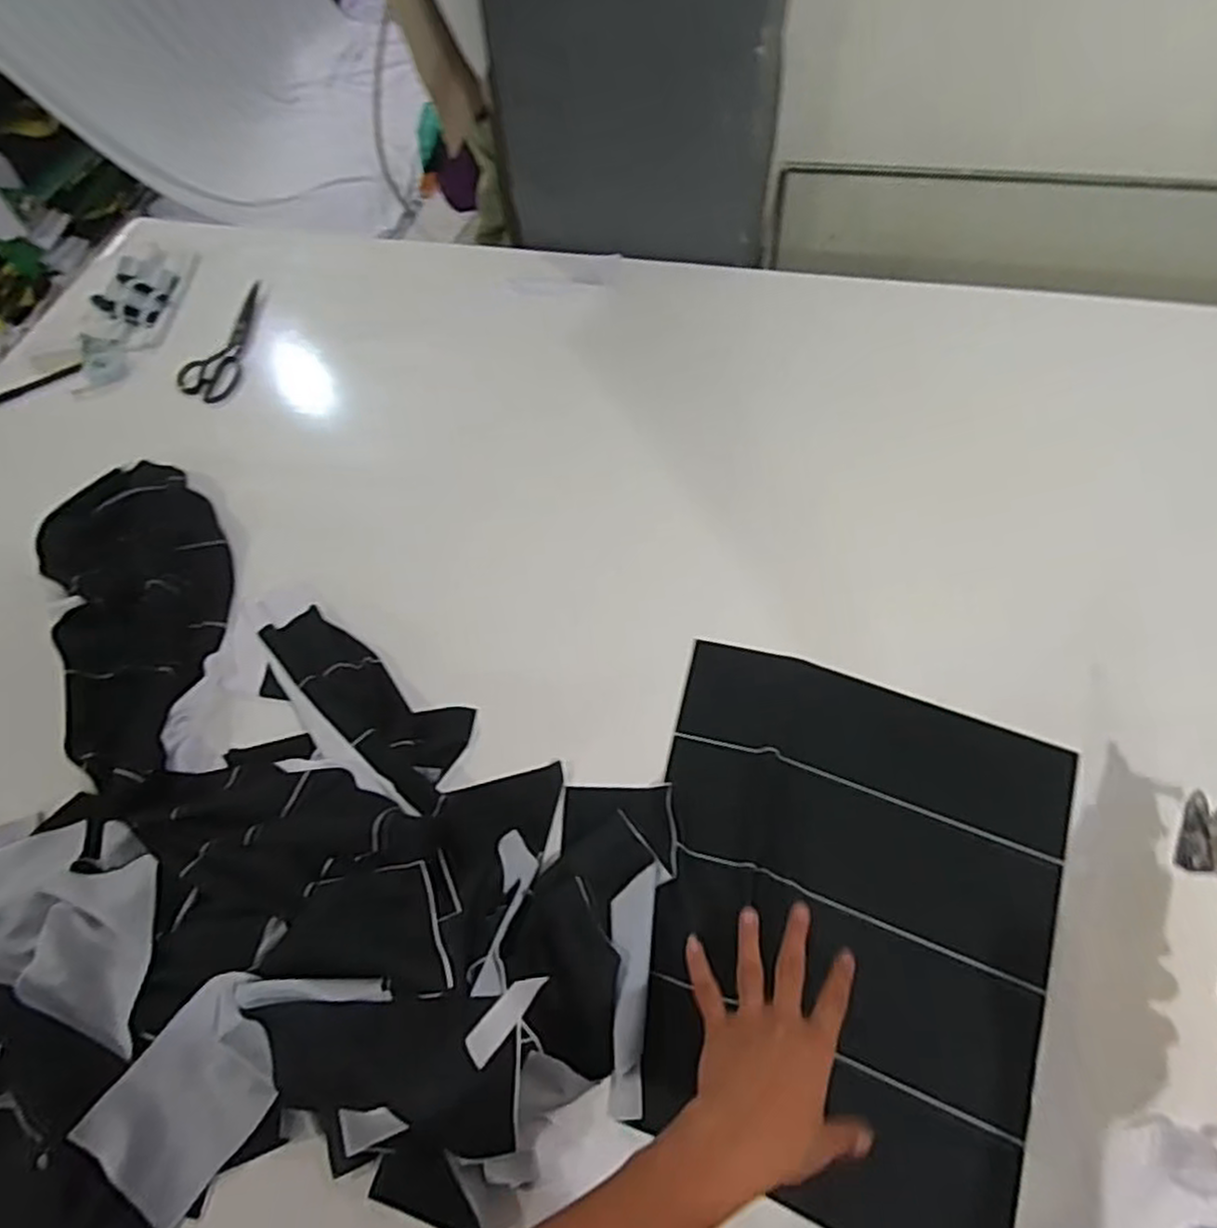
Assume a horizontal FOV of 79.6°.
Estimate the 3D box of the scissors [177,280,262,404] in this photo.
[{"bbox_3d":[-0.517,-0.359,0.969,0.080,0.007,0.206,-4,63,2],"label":"scissors"}]

